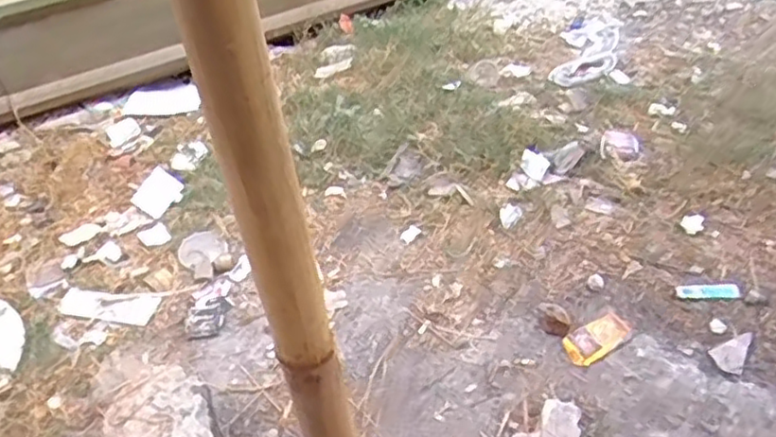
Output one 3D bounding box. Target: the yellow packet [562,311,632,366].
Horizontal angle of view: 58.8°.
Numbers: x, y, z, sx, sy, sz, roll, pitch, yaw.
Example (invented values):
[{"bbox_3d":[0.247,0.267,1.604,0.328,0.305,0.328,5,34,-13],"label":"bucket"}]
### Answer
[{"bbox_3d":[0.335,0.192,1.100,0.109,0.013,0.069,-28,36,-7],"label":"yellow packet"}]

